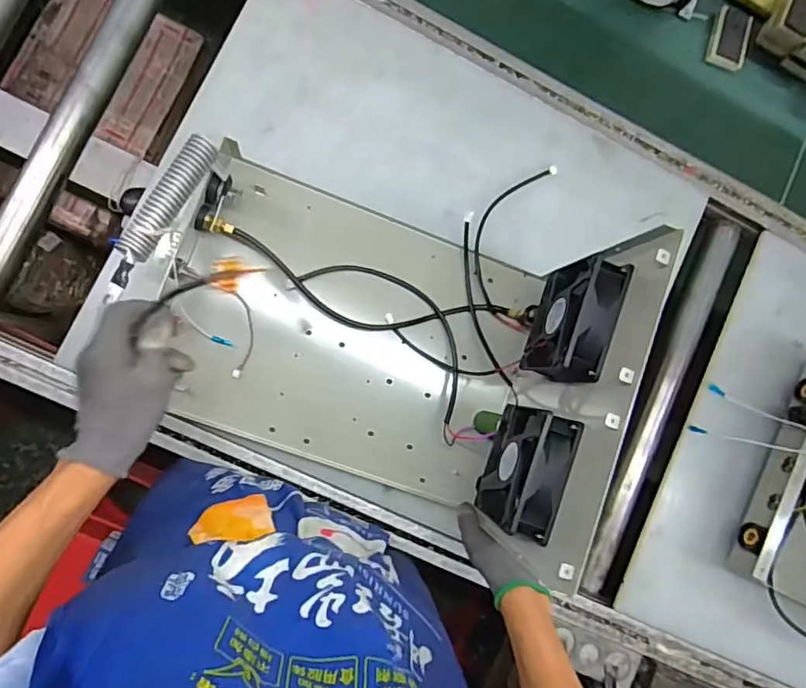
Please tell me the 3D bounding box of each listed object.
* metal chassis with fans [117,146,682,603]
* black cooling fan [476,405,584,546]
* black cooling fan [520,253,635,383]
[{"bbox_3d":[-0.049,-0.016,0.591,0.454,0.304,0.315,20,85,-8],"label":"metal chassis with fans"},{"bbox_3d":[0.124,0.127,0.577,0.040,0.117,0.118,21,84,-8],"label":"black cooling fan"},{"bbox_3d":[0.176,-0.022,0.592,0.039,0.120,0.122,20,85,-8],"label":"black cooling fan"}]

